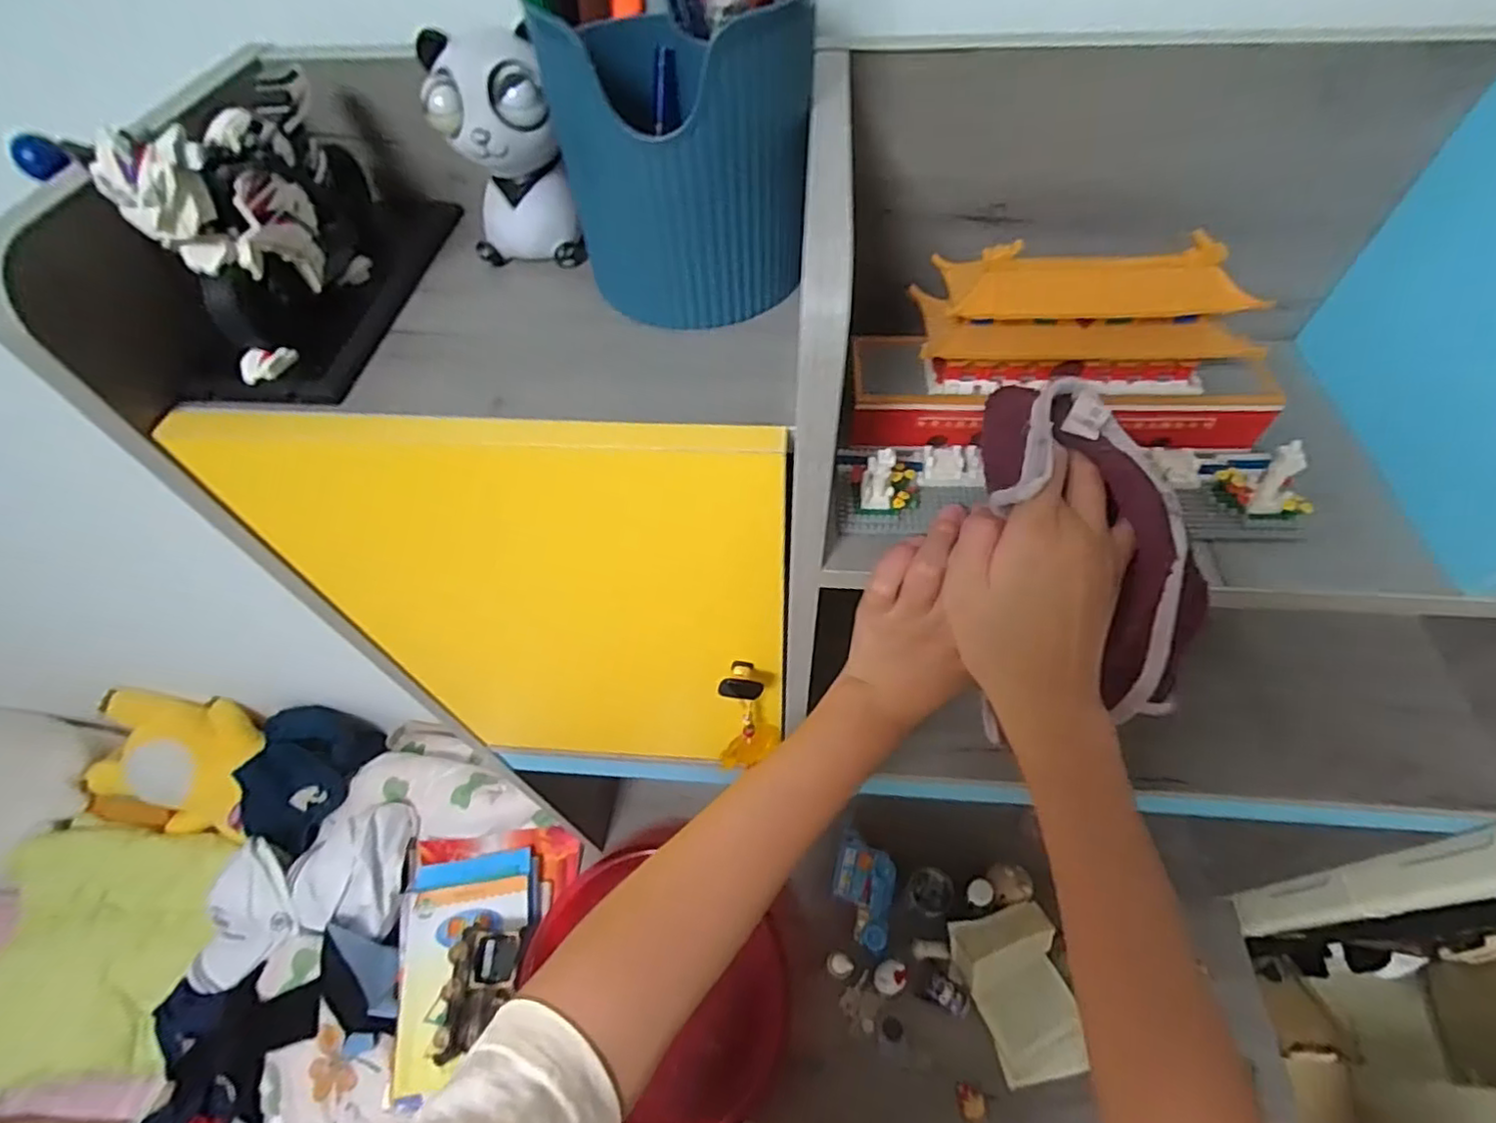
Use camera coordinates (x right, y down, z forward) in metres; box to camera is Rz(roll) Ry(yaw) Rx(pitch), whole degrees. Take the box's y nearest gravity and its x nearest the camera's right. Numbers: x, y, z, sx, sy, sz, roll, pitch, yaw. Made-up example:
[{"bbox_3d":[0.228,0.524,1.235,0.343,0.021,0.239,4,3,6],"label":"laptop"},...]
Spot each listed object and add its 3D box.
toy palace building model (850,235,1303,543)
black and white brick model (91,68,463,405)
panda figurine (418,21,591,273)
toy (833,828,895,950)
[{"bbox_3d":[0.169,-0.081,0.326,0.231,0.101,0.112,7,55,7],"label":"toy palace building model"},{"bbox_3d":[-0.219,-0.170,0.314,0.069,0.094,0.176,3,55,5],"label":"black and white brick model"},{"bbox_3d":[-0.125,-0.211,0.333,0.055,0.094,0.055,-14,55,-7],"label":"panda figurine"},{"bbox_3d":[0.172,0.485,0.959,0.086,0.035,0.153,11,56,10],"label":"toy"}]

